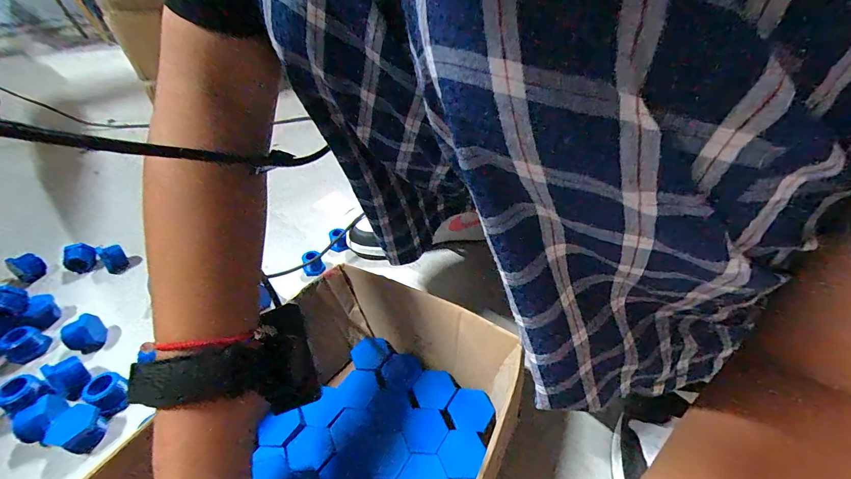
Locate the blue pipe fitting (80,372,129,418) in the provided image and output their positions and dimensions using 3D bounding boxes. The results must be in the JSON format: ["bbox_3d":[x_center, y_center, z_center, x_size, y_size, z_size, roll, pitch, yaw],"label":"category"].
[{"bbox_3d":[-0.316,0.152,0.366,0.032,0.030,0.030,17,42,23],"label":"blue pipe fitting"}]

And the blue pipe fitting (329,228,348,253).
[{"bbox_3d":[-0.132,-0.001,0.552,0.027,0.023,0.035,-15,40,-15],"label":"blue pipe fitting"}]

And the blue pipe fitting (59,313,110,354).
[{"bbox_3d":[-0.389,0.107,0.422,0.028,0.033,0.037,15,41,21],"label":"blue pipe fitting"}]

